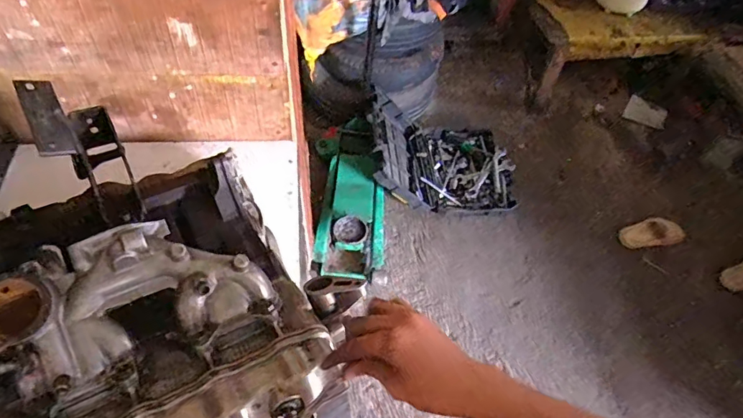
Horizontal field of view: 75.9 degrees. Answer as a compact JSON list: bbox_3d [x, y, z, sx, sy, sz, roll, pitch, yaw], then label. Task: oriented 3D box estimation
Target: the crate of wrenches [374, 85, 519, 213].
[{"bbox_3d":[0.281,-0.203,1.823,0.561,0.255,0.439,1,53,-3],"label":"crate of wrenches"}]

